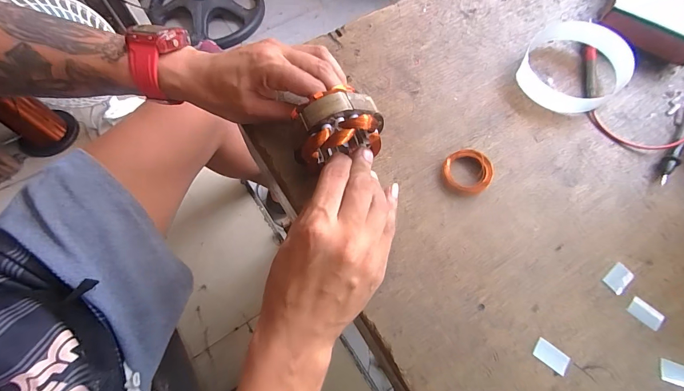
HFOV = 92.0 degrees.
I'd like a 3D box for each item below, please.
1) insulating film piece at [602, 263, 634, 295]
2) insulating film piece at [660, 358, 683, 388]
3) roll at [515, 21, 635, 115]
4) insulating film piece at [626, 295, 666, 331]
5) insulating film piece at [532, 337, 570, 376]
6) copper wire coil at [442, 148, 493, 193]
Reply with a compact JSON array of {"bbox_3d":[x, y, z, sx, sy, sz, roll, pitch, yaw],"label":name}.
[{"bbox_3d":[0.231,0.069,0.275,0.024,0.004,0.016,-38,73,-14],"label":"insulating film piece"},{"bbox_3d":[0.255,0.135,0.249,0.025,0.004,0.015,17,69,7],"label":"insulating film piece"},{"bbox_3d":[0.237,-0.133,0.338,0.091,0.033,0.097,0,68,0],"label":"roll"},{"bbox_3d":[0.246,0.095,0.266,0.026,0.004,0.016,37,73,14],"label":"insulating film piece"},{"bbox_3d":[0.161,0.123,0.252,0.026,0.004,0.016,35,72,13],"label":"insulating film piece"},{"bbox_3d":[0.117,-0.022,0.306,0.044,0.012,0.041,0,68,0],"label":"copper wire coil"}]

